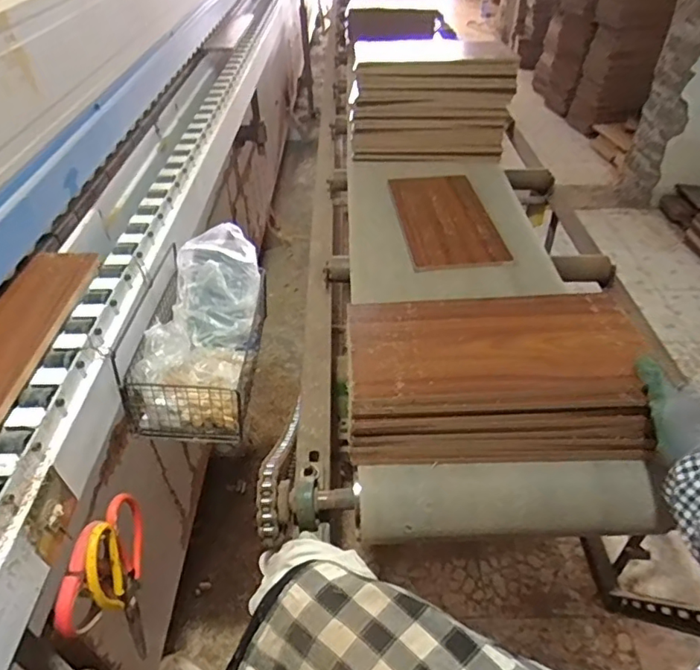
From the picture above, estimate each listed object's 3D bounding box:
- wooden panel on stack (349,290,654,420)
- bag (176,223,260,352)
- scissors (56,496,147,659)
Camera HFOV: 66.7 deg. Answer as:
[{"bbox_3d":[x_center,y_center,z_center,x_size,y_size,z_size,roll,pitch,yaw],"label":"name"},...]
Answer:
[{"bbox_3d":[0.193,0.015,0.716,0.383,0.023,0.214,-3,42,-1],"label":"wooden panel on stack"},{"bbox_3d":[-0.187,-0.073,0.748,0.119,0.073,0.199,-7,60,-3],"label":"bag"},{"bbox_3d":[-0.237,0.255,0.546,0.026,0.181,0.132,2,41,3],"label":"scissors"}]

